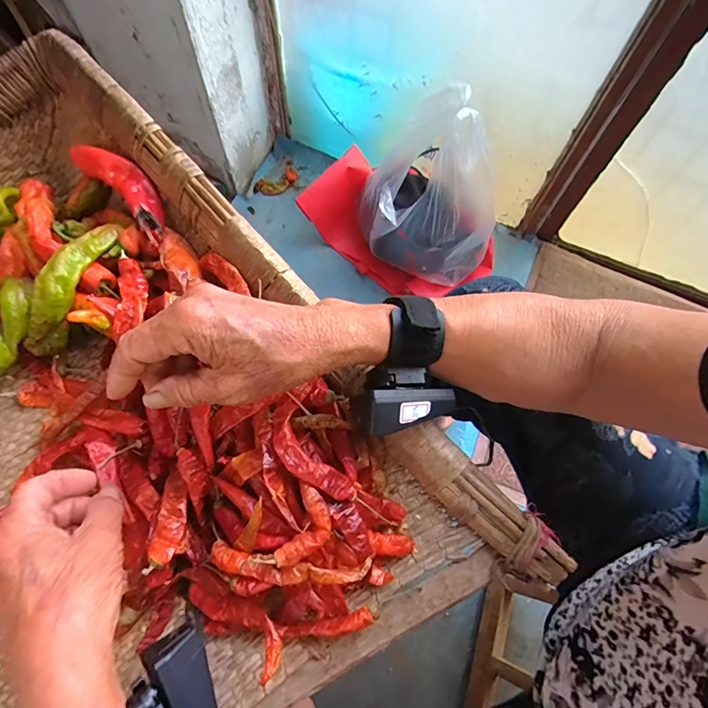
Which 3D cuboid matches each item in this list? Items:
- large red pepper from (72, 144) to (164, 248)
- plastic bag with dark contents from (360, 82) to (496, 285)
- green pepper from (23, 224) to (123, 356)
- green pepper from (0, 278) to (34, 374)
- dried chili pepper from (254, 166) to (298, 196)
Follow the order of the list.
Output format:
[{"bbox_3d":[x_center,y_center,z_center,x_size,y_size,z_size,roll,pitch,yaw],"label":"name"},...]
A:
[{"bbox_3d":[-0.206,-0.152,0.380,0.128,0.021,0.038,43,73,14],"label":"large red pepper"},{"bbox_3d":[0.130,-0.290,0.734,0.211,0.301,0.262,-39,74,-15],"label":"plastic bag with dark contents"},{"bbox_3d":[-0.241,-0.059,0.359,0.031,0.048,0.125,25,70,8],"label":"green pepper"},{"bbox_3d":[-0.300,-0.023,0.364,0.037,0.018,0.085,17,88,5],"label":"green pepper"},{"bbox_3d":[-0.189,-0.422,1.023,0.123,0.018,0.056,-40,74,-15],"label":"dried chili pepper"}]

